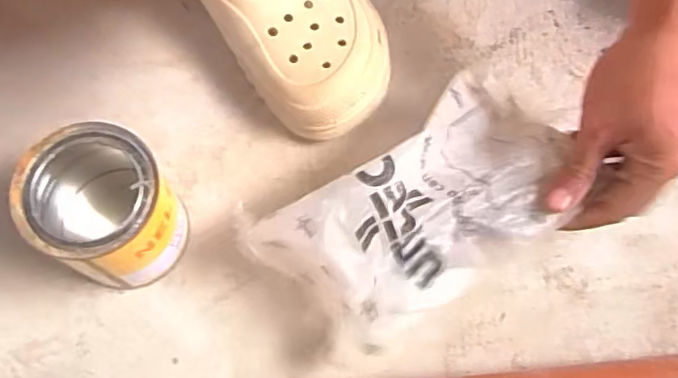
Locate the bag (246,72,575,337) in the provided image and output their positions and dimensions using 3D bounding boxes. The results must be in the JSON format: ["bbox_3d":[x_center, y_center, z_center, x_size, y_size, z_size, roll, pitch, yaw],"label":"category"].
[{"bbox_3d":[0.055,0.010,0.388,0.202,0.061,0.106,-37,75,-13],"label":"bag"}]

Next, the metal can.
[{"bbox_3d":[-0.150,0.016,0.399,0.081,0.100,0.084,0,71,-1],"label":"metal can"}]

